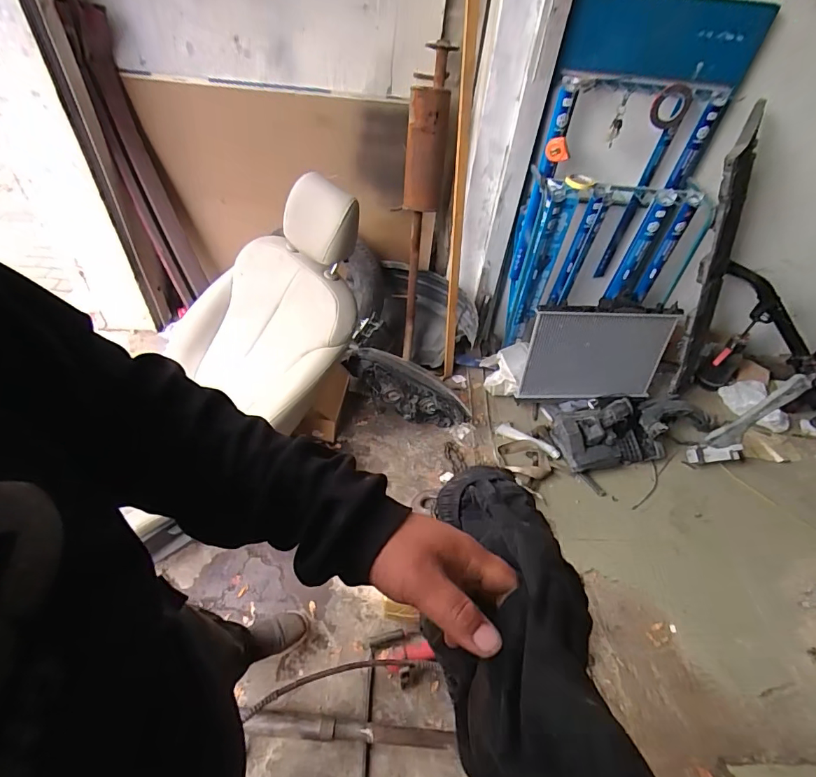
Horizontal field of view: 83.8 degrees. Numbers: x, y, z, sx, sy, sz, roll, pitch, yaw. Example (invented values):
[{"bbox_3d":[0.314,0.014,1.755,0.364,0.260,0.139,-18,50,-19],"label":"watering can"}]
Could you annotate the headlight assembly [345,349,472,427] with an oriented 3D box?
[{"bbox_3d":[0.005,0.015,1.867,0.565,0.231,0.201,30,51,20],"label":"headlight assembly"}]

